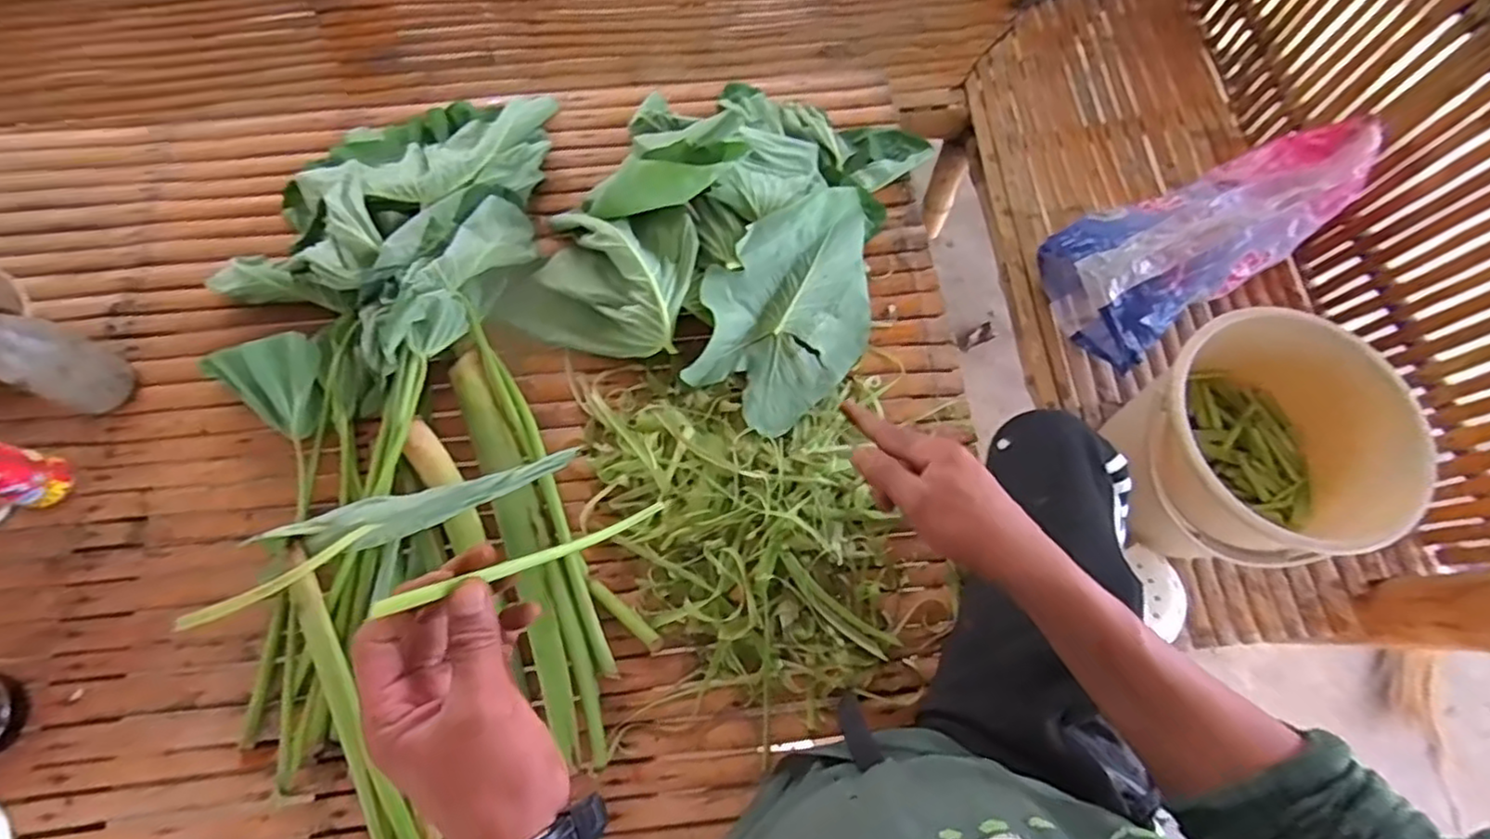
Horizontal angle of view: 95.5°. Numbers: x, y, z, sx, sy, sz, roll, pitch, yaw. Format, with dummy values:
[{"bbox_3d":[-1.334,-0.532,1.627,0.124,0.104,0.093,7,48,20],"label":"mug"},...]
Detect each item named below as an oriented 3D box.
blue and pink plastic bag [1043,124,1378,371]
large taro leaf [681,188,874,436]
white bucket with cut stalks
[{"bbox_3d":[0.749,-0.307,1.088,0.489,0.163,0.234,-31,75,3],"label":"blue and pink plastic bag"},{"bbox_3d":[0.057,-0.128,0.737,0.165,0.065,0.268,34,75,10],"label":"large taro leaf"},{"bbox_3d":[0.693,0.038,0.948,0.308,0.286,0.300,0,72,-1],"label":"white bucket with cut stalks"}]

